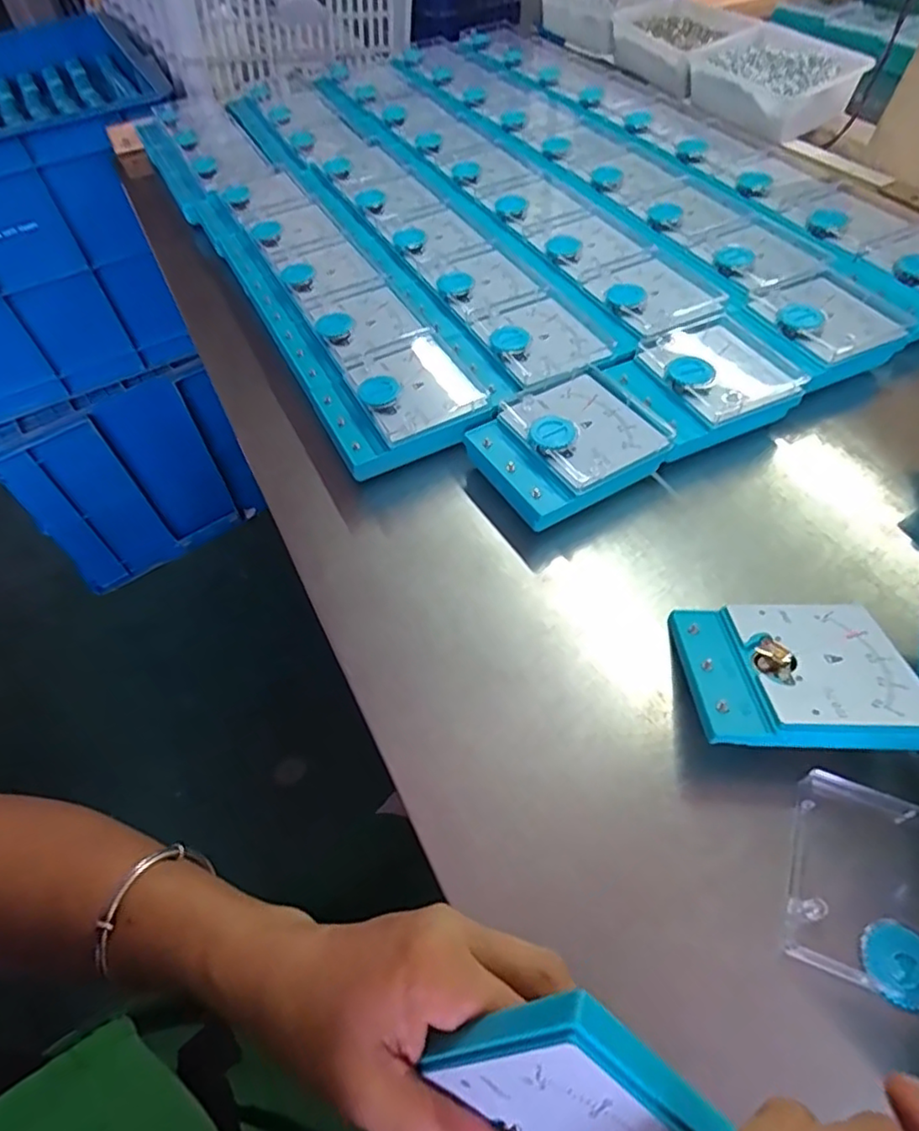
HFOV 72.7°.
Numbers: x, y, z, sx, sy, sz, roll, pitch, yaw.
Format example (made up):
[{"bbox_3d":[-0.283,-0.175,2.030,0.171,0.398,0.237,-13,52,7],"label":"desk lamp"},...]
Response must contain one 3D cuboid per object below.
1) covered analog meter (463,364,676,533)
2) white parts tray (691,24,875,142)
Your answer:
[{"bbox_3d":[0.078,-0.089,0.446,0.122,0.034,0.097,-26,56,-15],"label":"covered analog meter"},{"bbox_3d":[0.357,-0.548,0.714,0.120,0.066,0.172,-25,56,-15],"label":"white parts tray"}]

